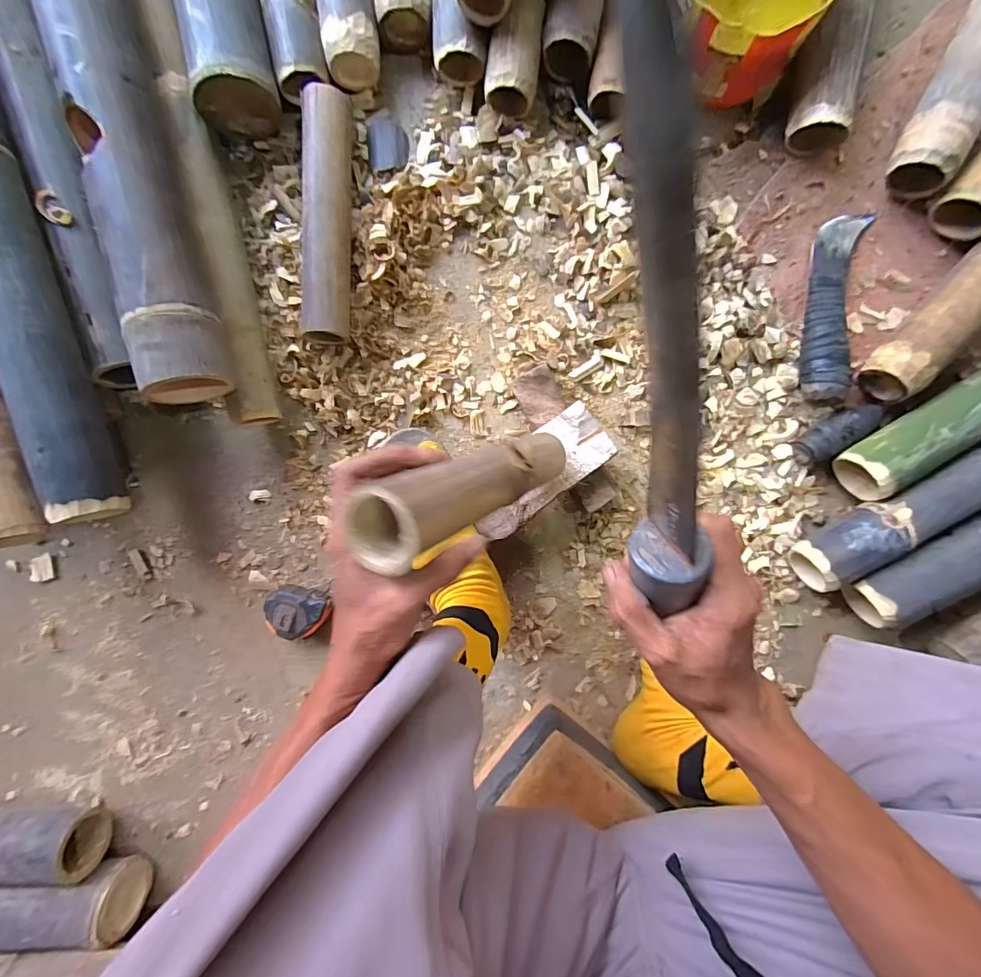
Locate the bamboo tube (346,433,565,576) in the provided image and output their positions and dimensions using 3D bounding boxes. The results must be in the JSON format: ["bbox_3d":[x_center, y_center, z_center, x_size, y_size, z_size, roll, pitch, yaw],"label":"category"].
[{"bbox_3d":[0.001,-0.006,0.340,0.040,0.236,0.050,-18,93,34],"label":"bamboo tube"}]

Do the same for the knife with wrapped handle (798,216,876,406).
[{"bbox_3d":[0.359,-0.190,0.492,0.047,0.035,0.203,10,94,2],"label":"knife with wrapped handle"}]

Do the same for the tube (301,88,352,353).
[{"bbox_3d":[-0.171,-0.277,0.482,0.050,0.040,0.246,2,95,2],"label":"tube"}]

